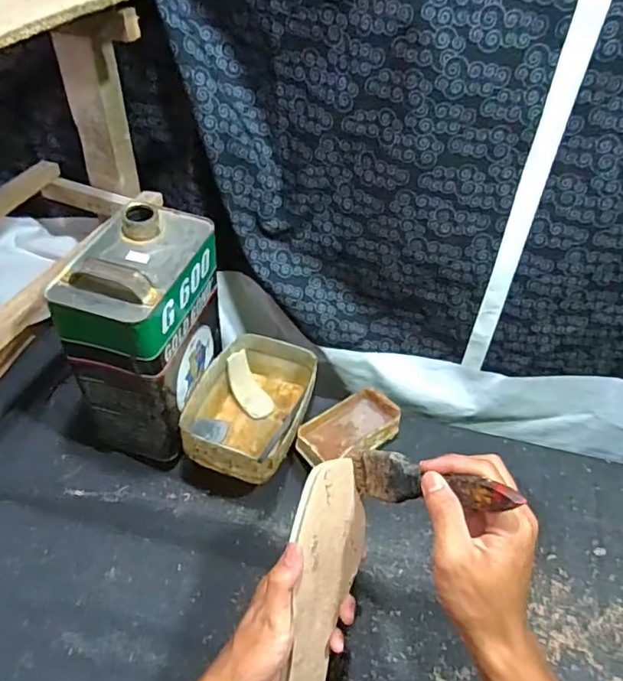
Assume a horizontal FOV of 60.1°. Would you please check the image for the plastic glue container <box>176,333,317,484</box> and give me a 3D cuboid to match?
[{"bbox_3d":[-0.068,0.077,0.663,0.125,0.074,0.196,15,45,11],"label":"plastic glue container"}]

